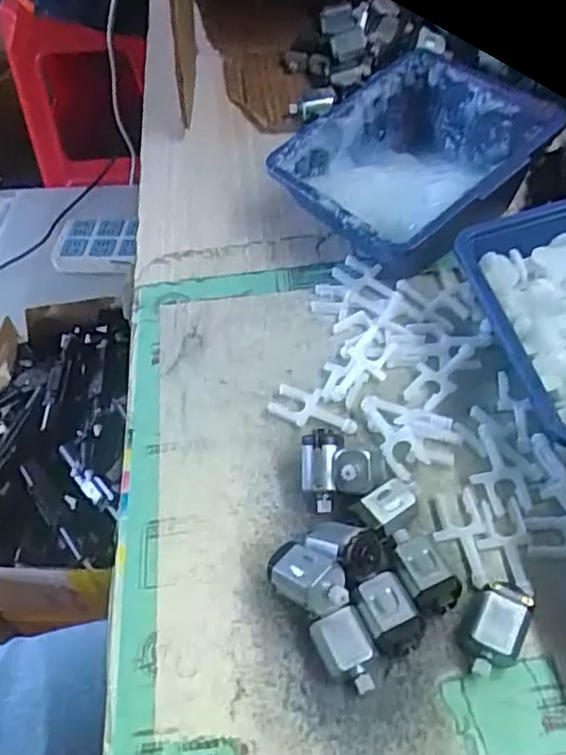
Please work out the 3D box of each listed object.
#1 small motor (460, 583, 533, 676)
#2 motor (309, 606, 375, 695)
[{"bbox_3d":[0.076,0.091,0.246,0.019,0.015,0.031,22,57,21],"label":"small motor"},{"bbox_3d":[0.023,0.100,0.244,0.018,0.016,0.026,-21,53,-11],"label":"motor"}]

